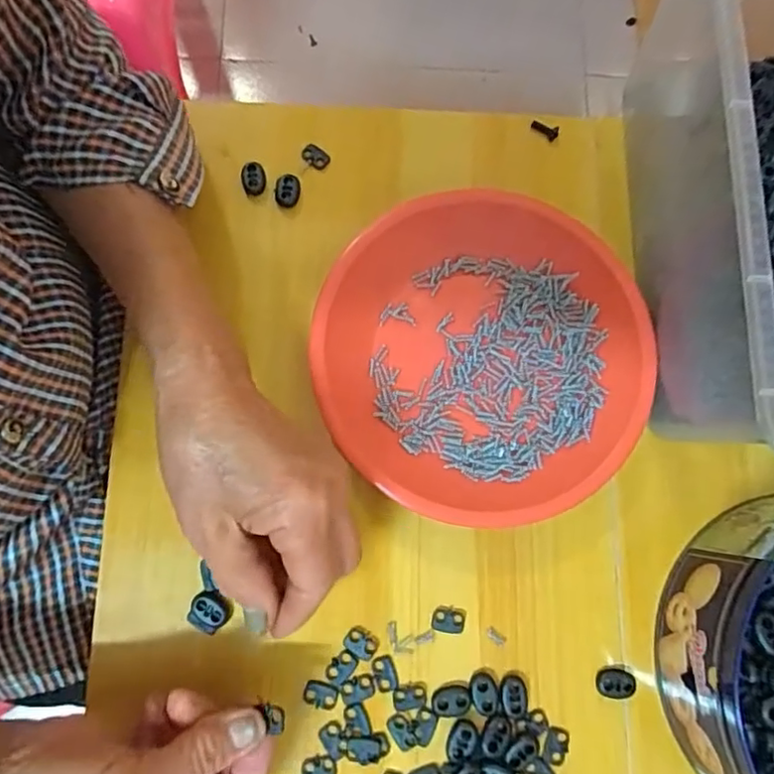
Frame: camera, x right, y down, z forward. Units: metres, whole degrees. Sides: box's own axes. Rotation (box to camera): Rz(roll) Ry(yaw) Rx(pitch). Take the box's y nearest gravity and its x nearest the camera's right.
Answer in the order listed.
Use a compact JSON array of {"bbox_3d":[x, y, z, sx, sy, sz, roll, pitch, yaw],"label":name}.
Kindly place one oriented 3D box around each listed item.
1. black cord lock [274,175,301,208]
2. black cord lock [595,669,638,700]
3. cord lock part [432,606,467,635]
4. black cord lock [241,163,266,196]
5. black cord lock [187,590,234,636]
[{"bbox_3d":[-0.063,-0.126,0.381,0.016,0.008,0.019,-2,80,0],"label":"black cord lock"},{"bbox_3d":[0.128,0.165,0.330,0.021,0.004,0.015,8,80,1],"label":"black cord lock"},{"bbox_3d":[0.035,0.132,0.335,0.019,0.004,0.014,8,80,1],"label":"cord lock part"},{"bbox_3d":[-0.085,-0.133,0.382,0.016,0.007,0.018,-22,81,-4],"label":"black cord lock"},{"bbox_3d":[-0.099,0.125,0.328,0.021,0.006,0.019,43,83,7],"label":"black cord lock"}]

